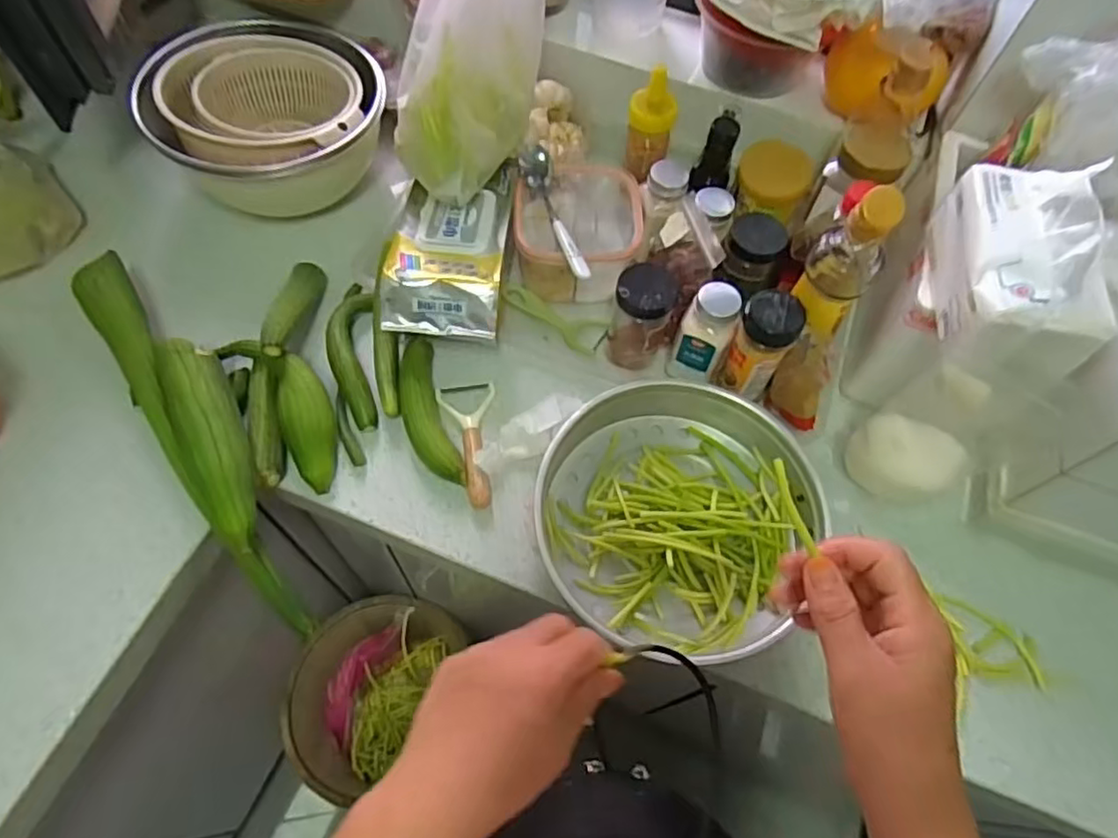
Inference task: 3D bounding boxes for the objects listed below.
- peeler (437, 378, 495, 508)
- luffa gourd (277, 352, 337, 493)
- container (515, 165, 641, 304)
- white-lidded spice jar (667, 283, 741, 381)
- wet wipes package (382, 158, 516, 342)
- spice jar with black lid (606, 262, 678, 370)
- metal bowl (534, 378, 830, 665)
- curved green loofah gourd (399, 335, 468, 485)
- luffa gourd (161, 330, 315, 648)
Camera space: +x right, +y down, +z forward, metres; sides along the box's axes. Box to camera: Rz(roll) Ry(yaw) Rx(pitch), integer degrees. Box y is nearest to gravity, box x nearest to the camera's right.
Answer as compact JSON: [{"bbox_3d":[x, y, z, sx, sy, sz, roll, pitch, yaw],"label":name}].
[{"bbox_3d":[-0.091,0.023,0.657,0.058,0.023,0.141,-4,62,-5],"label":"peeler"},{"bbox_3d":[-0.242,0.003,0.635,0.050,0.040,0.137,-14,79,-10],"label":"luffa gourd"},{"bbox_3d":[0.021,-0.213,0.748,0.136,0.091,0.147,5,61,0],"label":"container"},{"bbox_3d":[0.147,-0.082,0.668,0.051,0.112,0.047,1,62,-2],"label":"white-lidded spice jar"},{"bbox_3d":[-0.110,-0.186,0.687,0.116,0.048,0.223,4,62,-2],"label":"wet wipes package"},{"bbox_3d":[0.083,-0.105,0.678,0.057,0.118,0.052,14,62,4],"label":"spice jar with black lid"},{"bbox_3d":[0.110,0.088,0.607,0.249,0.064,0.244,1,62,-2],"label":"metal bowl"},{"bbox_3d":[-0.133,-0.008,0.664,0.045,0.034,0.168,-15,63,-11],"label":"curved green loofah gourd"},{"bbox_3d":[-0.297,0.058,0.588,0.056,0.061,0.291,-23,81,-15],"label":"luffa gourd"}]

